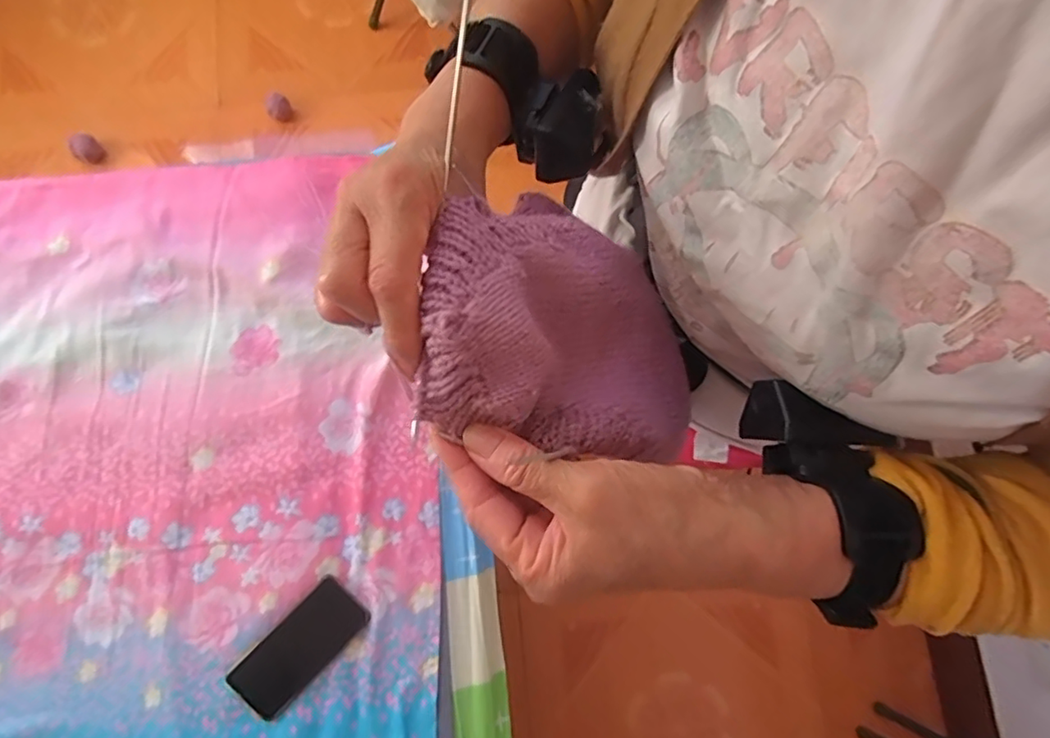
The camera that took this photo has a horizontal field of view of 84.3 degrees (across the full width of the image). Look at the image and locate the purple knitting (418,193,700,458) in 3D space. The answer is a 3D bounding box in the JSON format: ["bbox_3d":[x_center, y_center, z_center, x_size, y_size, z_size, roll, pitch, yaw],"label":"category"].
[{"bbox_3d":[0.018,-0.017,0.291,0.165,0.050,0.154,-19,94,-46],"label":"purple knitting"}]

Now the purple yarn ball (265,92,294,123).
[{"bbox_3d":[-0.571,-0.605,1.352,0.054,0.052,0.057,0,79,-1],"label":"purple yarn ball"}]

